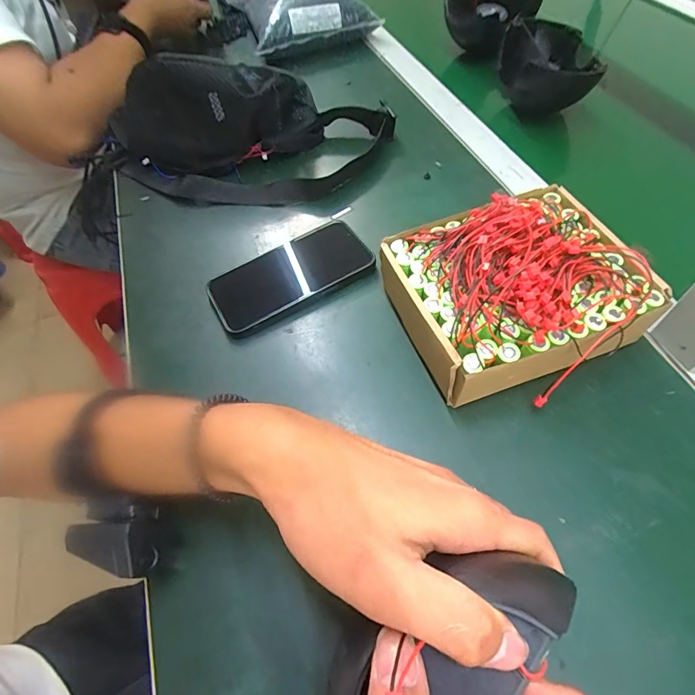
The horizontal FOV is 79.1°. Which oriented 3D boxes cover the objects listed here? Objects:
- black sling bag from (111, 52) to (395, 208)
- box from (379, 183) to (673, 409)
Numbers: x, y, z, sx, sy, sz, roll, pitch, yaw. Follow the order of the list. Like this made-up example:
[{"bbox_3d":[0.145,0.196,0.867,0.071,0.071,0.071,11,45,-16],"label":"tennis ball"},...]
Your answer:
[{"bbox_3d":[-0.132,-0.248,0.463,0.357,0.090,0.158,2,57,5],"label":"black sling bag"},{"bbox_3d":[0.121,-0.041,0.315,0.170,0.074,0.144,-20,58,-9],"label":"box"}]

